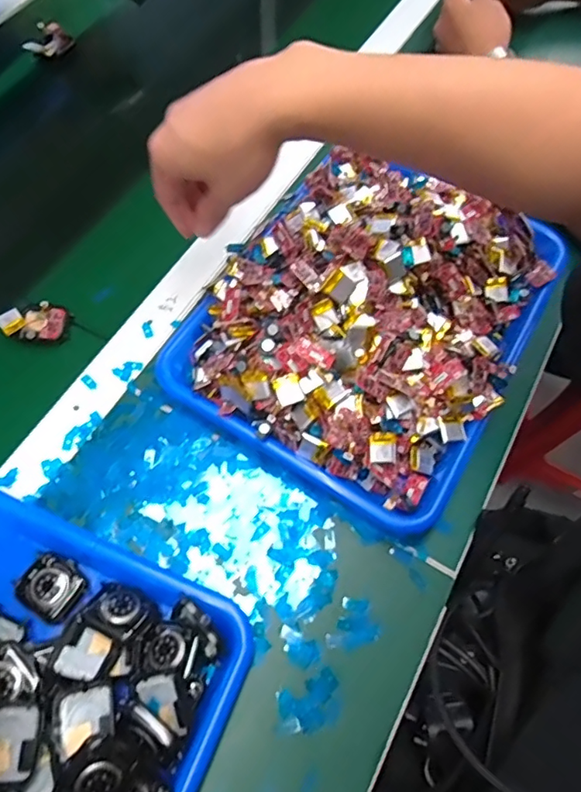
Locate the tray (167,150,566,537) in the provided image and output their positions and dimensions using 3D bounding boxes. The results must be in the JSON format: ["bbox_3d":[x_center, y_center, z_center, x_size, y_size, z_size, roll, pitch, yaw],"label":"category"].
[{"bbox_3d":[0.069,-0.079,0.442,0.252,0.096,0.303,30,68,11],"label":"tray"}]

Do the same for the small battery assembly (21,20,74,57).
[{"bbox_3d":[-0.286,-0.417,0.626,0.031,0.022,0.052,28,68,10],"label":"small battery assembly"}]

